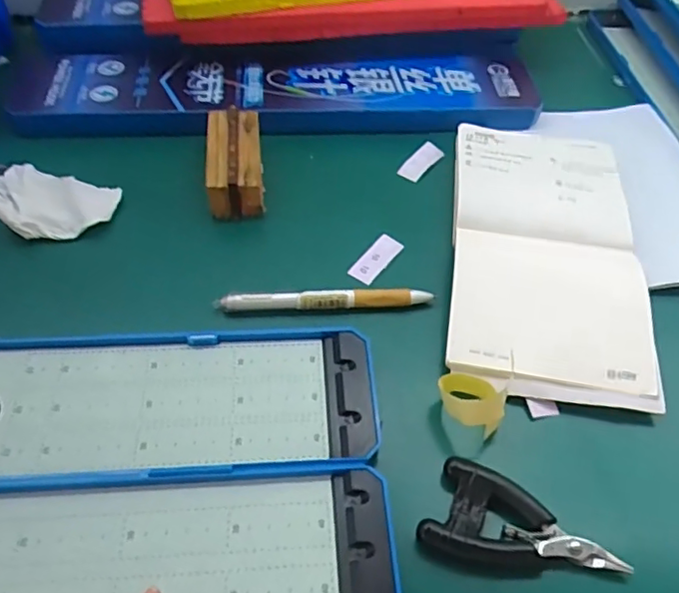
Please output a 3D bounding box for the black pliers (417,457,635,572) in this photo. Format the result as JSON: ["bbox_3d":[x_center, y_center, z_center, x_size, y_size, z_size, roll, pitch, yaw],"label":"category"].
[{"bbox_3d":[0.091,0.114,0.298,0.093,0.011,0.047,16,55,9],"label":"black pliers"}]

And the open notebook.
[{"bbox_3d":[0.141,-0.037,0.411,0.123,0.012,0.232,8,54,3],"label":"open notebook"}]

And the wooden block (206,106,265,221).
[{"bbox_3d":[-0.078,-0.103,0.443,0.038,0.025,0.089,-5,54,-6],"label":"wooden block"}]

